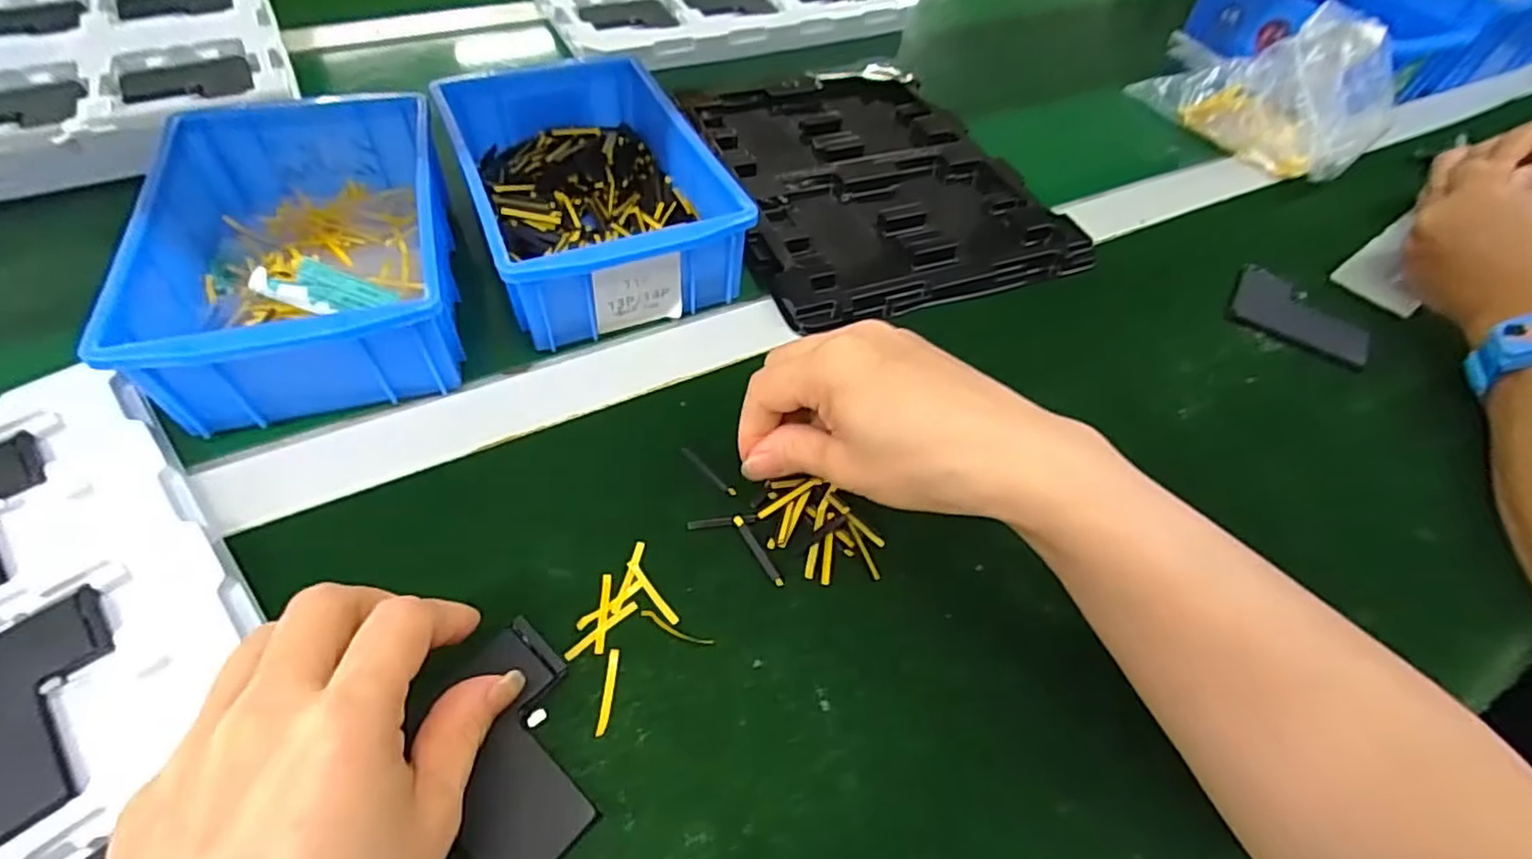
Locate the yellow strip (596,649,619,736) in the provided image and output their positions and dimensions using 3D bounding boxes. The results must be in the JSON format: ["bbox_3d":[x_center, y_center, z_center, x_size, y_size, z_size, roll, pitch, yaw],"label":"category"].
[{"bbox_3d":[-0.060,0.101,0.258,0.004,0.004,0.032,8,51,-8],"label":"yellow strip"}]

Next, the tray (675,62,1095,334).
[{"bbox_3d":[0.069,-0.193,0.491,0.218,0.011,0.290,-15,55,-16],"label":"tray"}]

